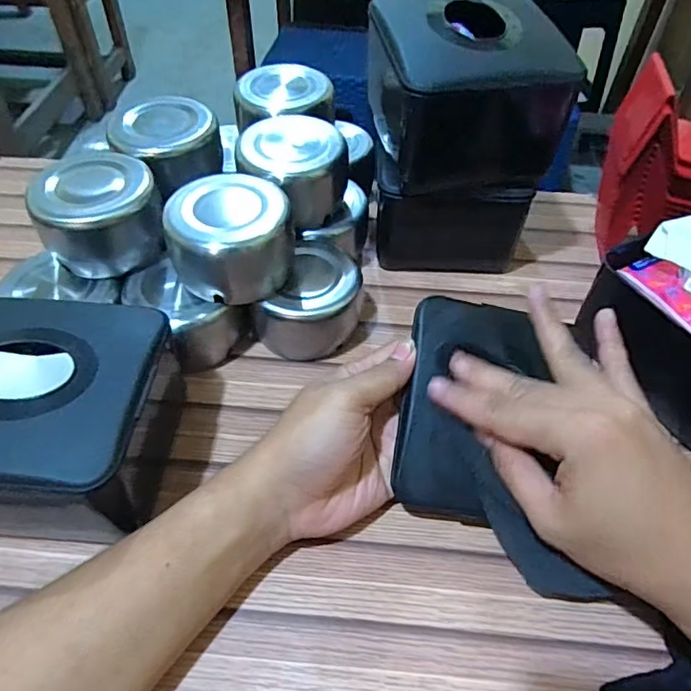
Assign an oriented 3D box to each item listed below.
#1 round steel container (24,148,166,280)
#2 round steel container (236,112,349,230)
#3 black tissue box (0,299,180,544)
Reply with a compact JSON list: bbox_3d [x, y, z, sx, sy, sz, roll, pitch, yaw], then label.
[{"bbox_3d":[-0.168,-0.090,0.388,0.077,0.057,0.061,-20,54,-18],"label":"round steel container"},{"bbox_3d":[-0.039,-0.134,0.423,0.076,0.056,0.068,21,53,14],"label":"round steel container"},{"bbox_3d":[-0.168,0.042,0.321,0.125,0.096,0.119,5,51,1],"label":"black tissue box"}]

